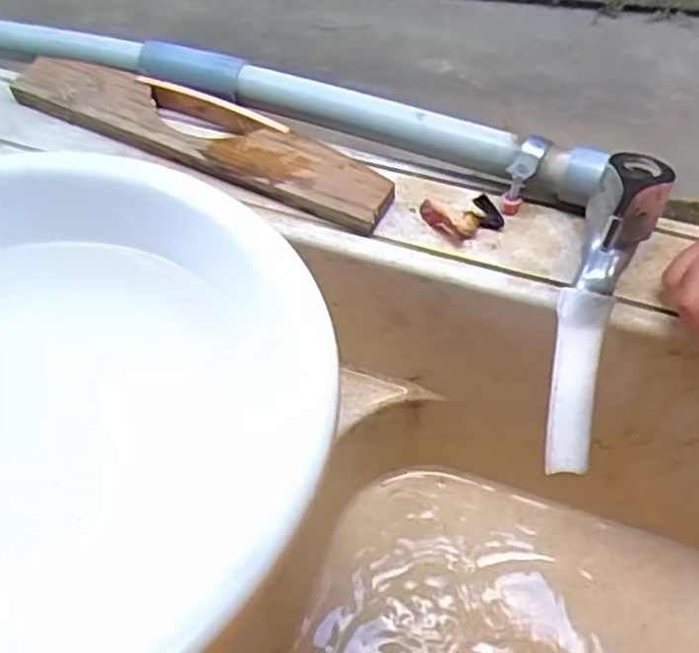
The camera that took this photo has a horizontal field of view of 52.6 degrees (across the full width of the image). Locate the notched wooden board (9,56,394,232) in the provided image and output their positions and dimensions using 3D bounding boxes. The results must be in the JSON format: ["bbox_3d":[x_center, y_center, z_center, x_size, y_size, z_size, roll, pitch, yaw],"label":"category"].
[{"bbox_3d":[-0.093,-0.117,0.426,0.259,0.019,0.046,23,59,17],"label":"notched wooden board"}]

